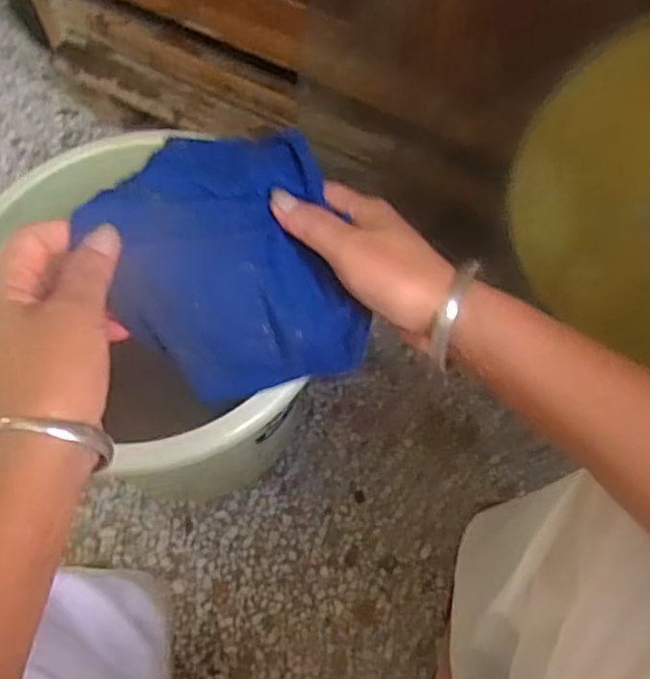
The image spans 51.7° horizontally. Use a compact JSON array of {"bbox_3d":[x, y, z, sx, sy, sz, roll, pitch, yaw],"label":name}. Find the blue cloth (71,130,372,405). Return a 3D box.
[{"bbox_3d":[-0.051,-0.037,0.372,0.126,0.021,0.143,-22,101,-17],"label":"blue cloth"}]

